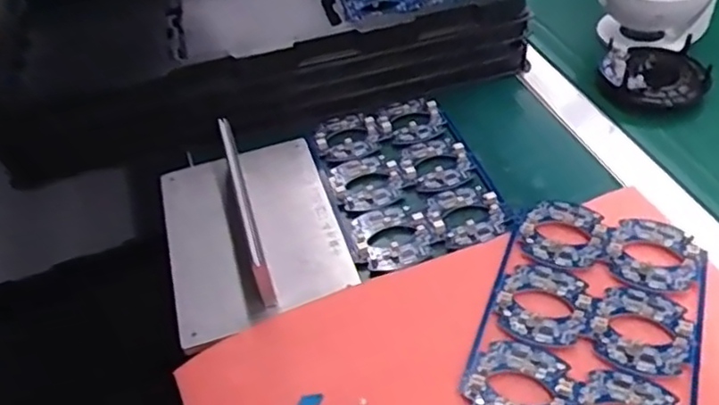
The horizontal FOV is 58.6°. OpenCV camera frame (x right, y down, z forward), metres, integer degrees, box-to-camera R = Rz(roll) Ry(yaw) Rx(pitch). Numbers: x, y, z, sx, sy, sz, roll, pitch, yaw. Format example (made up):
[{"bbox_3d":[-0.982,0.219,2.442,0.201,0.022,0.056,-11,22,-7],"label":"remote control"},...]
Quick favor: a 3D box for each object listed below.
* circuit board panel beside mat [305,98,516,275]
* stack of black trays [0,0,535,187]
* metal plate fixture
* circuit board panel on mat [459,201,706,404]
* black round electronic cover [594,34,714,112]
[{"bbox_3d":[0.037,-0.025,0.573,0.131,0.009,0.196,-16,45,-9],"label":"circuit board panel beside mat"},{"bbox_3d":[-0.143,-0.265,0.776,0.513,0.086,0.491,-14,45,-7],"label":"stack of black trays"},{"bbox_3d":[-0.096,0.002,0.533,0.143,0.054,0.219,-16,45,-8],"label":"metal plate fixture"},{"bbox_3d":[0.160,0.080,0.444,0.138,0.009,0.200,13,48,20],"label":"circuit board panel on mat"},{"bbox_3d":[0.292,-0.130,0.641,0.101,0.035,0.103,8,46,15],"label":"black round electronic cover"}]

